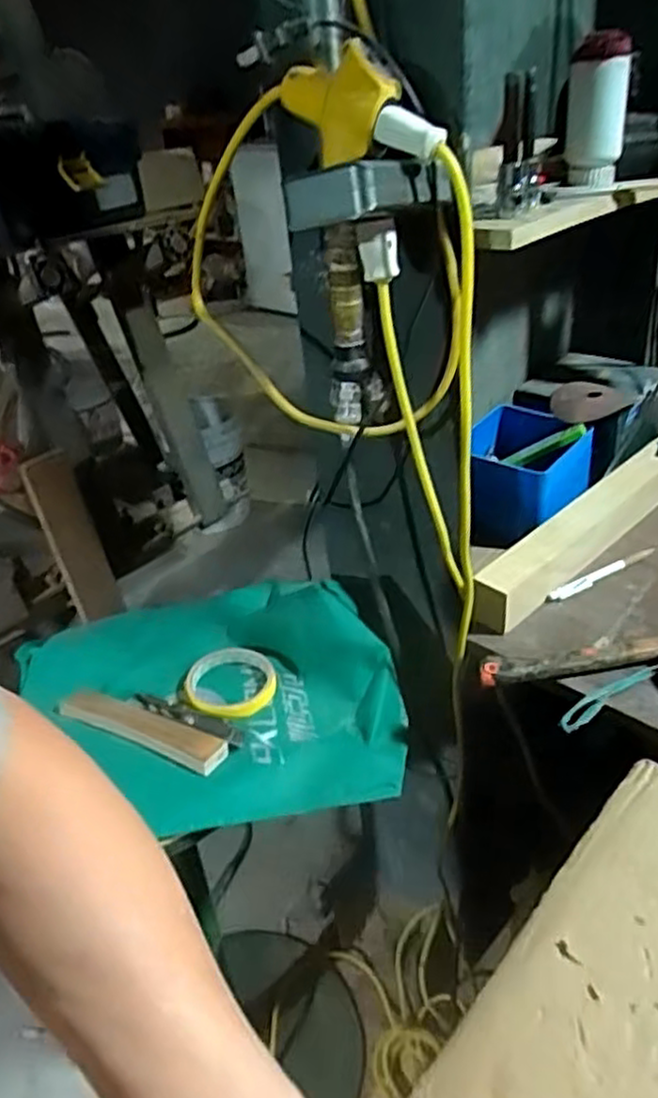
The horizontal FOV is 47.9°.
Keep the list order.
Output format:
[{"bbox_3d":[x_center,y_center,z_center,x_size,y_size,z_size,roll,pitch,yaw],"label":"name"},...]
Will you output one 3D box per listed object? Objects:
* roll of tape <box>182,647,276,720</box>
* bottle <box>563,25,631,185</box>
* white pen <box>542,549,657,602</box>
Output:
[{"bbox_3d":[-0.100,0.139,0.749,0.093,0.019,0.087,-3,34,6],"label":"roll of tape"},{"bbox_3d":[0.245,-0.398,0.678,0.050,0.120,0.037,4,37,15],"label":"bottle"},{"bbox_3d":[0.279,0.024,0.763,0.148,0.012,0.012,-23,39,-22],"label":"white pen"}]

